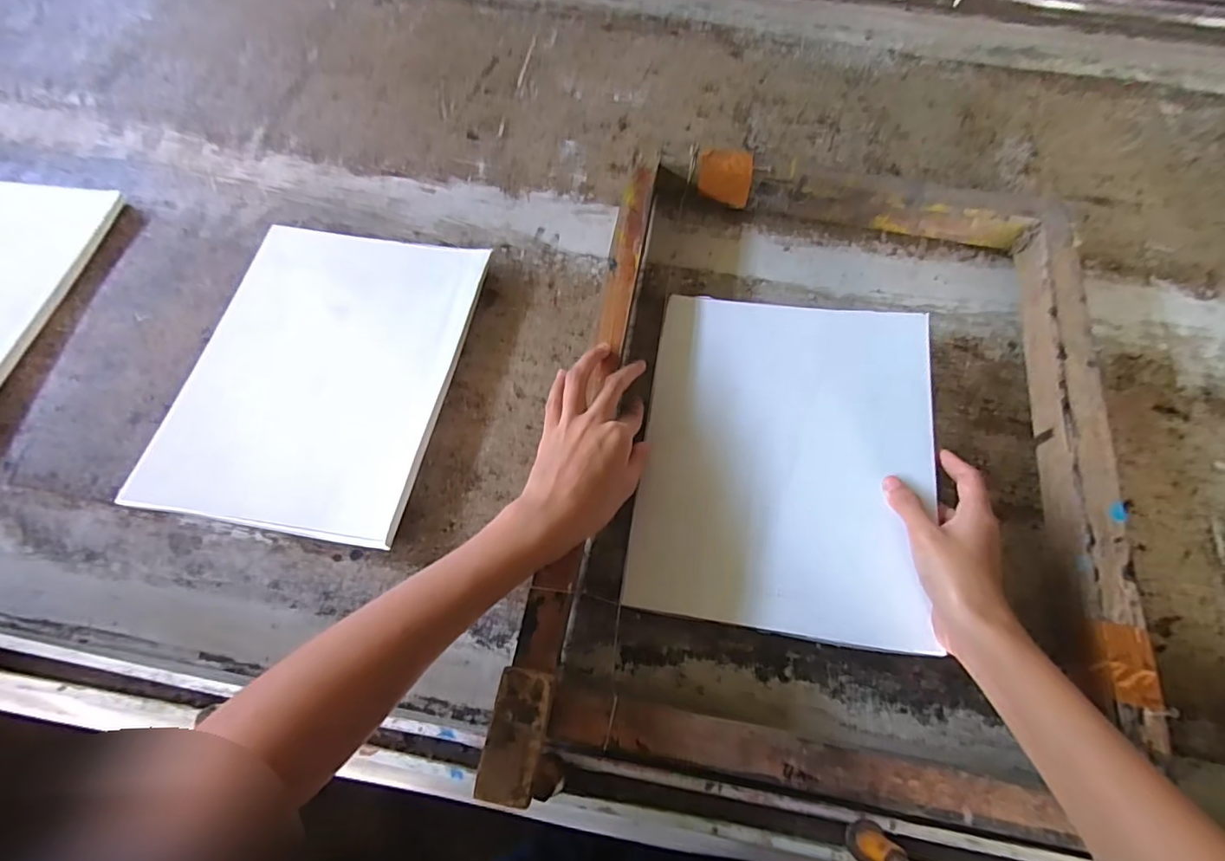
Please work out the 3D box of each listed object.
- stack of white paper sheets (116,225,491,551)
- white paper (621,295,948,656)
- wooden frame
[{"bbox_3d":[-0.241,-0.051,0.454,0.209,0.020,0.265,10,68,3],"label":"stack of white paper sheets"},{"bbox_3d":[0.133,0.016,0.417,0.210,0.008,0.264,7,68,8],"label":"white paper"},{"bbox_3d":[0.171,0.008,0.412,0.396,0.060,0.521,11,68,4],"label":"wooden frame"}]

